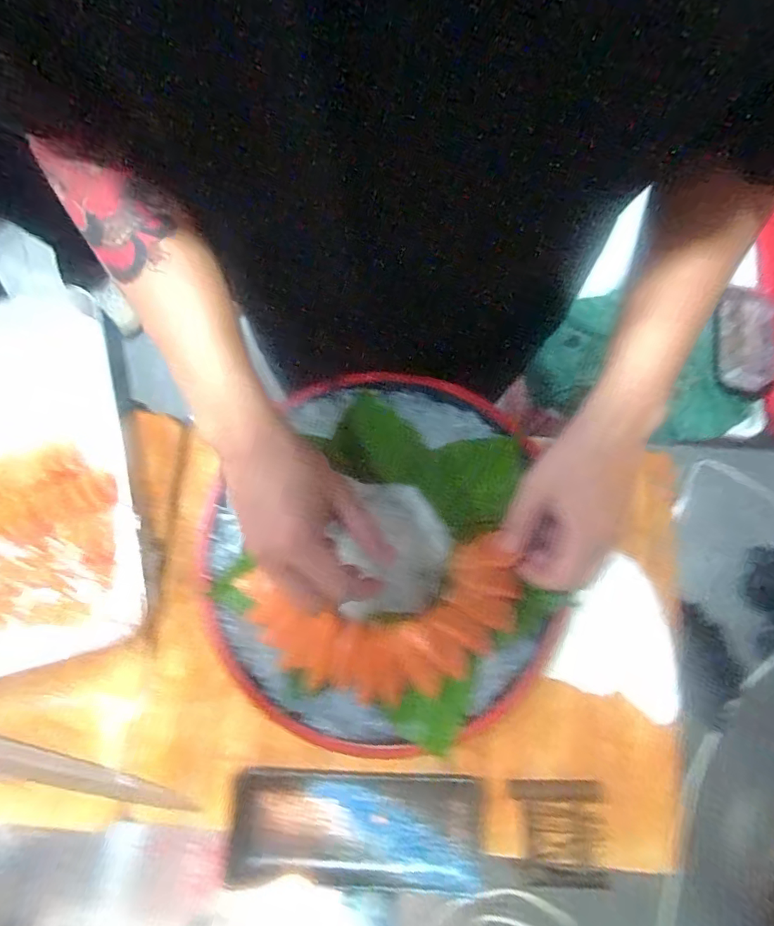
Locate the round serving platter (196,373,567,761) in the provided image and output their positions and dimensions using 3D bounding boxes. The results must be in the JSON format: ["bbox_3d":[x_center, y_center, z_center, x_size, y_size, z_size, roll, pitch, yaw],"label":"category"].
[{"bbox_3d":[-0.012,0.077,0.422,0.282,0.039,0.314,-7,79,-3],"label":"round serving platter"}]

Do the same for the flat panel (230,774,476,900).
[{"bbox_3d":[-0.028,0.317,0.430,0.210,0.008,0.092,3,79,0],"label":"flat panel"}]

